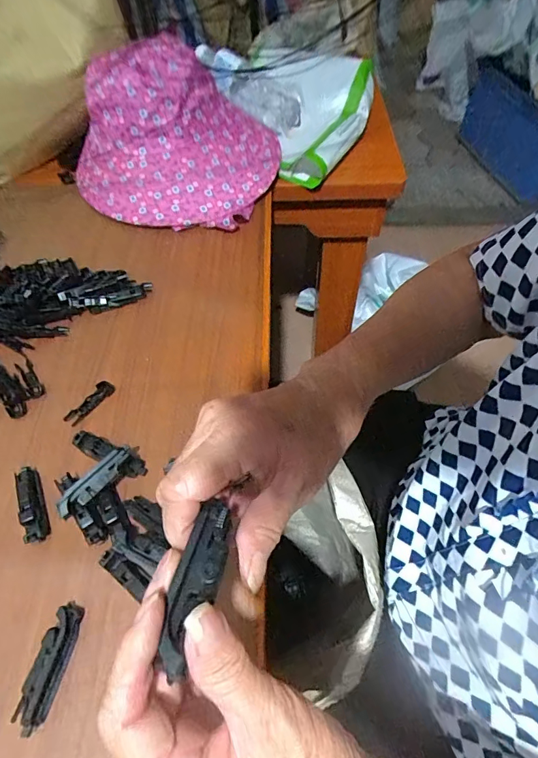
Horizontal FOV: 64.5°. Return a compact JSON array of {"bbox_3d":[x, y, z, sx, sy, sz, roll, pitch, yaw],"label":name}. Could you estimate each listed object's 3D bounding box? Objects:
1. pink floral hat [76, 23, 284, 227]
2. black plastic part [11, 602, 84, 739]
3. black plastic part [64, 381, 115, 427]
[{"bbox_3d":[-0.128,-0.353,0.601,0.255,0.159,0.243,0,55,0],"label":"pink floral hat"},{"bbox_3d":[-0.156,0.204,0.306,0.021,0.015,0.076,9,56,7],"label":"black plastic part"},{"bbox_3d":[-0.183,0.024,0.436,0.016,0.007,0.056,31,61,20],"label":"black plastic part"}]

